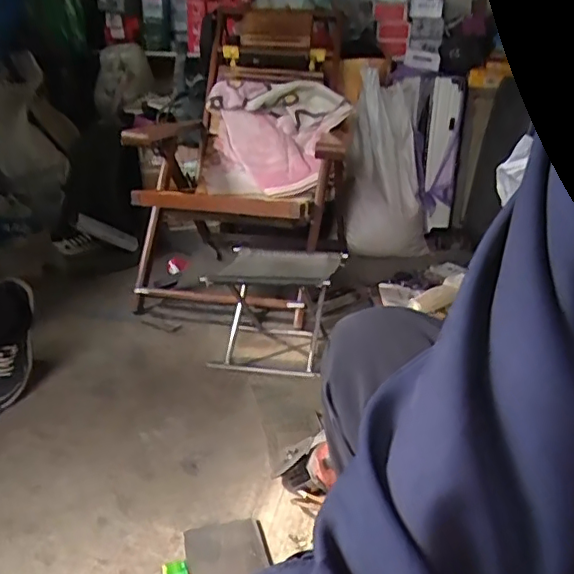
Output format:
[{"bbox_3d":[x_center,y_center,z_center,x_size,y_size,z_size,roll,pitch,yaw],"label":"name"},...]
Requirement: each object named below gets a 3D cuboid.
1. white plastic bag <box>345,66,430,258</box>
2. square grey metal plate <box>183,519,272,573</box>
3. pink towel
[{"bbox_3d":[0.274,-0.370,1.806,0.264,0.640,0.154,-17,38,-7],"label":"white plastic bag"},{"bbox_3d":[-0.084,0.405,0.850,0.118,0.014,0.160,-1,19,-15],"label":"square grey metal plate"},{"bbox_3d":[-0.034,-0.407,1.560,0.336,0.273,0.125,7,20,12],"label":"pink towel"}]

